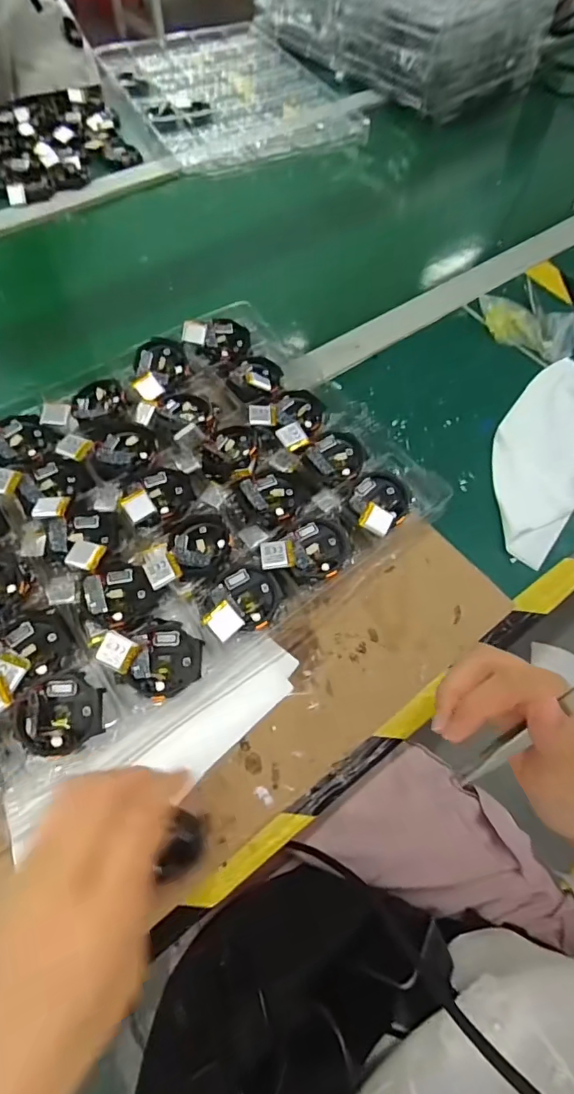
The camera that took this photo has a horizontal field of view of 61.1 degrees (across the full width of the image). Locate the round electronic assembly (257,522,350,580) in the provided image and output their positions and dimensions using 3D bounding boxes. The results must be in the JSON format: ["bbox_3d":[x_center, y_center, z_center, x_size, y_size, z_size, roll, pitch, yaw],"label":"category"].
[{"bbox_3d":[0.013,0.001,0.363,0.064,0.018,0.045,-5,62,-4],"label":"round electronic assembly"}]

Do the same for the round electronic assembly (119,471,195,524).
[{"bbox_3d":[-0.103,-0.043,0.389,0.055,0.011,0.046,-22,65,-12],"label":"round electronic assembly"}]

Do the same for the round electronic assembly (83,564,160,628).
[{"bbox_3d":[-0.119,0.035,0.350,0.045,0.013,0.046,0,62,-1],"label":"round electronic assembly"}]

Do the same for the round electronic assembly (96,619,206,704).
[{"bbox_3d":[-0.087,0.072,0.325,0.059,0.019,0.048,33,66,15],"label":"round electronic assembly"}]

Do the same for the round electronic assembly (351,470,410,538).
[{"bbox_3d":[0.072,-0.034,0.382,0.044,0.014,0.058,12,63,4],"label":"round electronic assembly"}]

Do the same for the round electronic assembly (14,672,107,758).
[{"bbox_3d":[-0.143,0.106,0.307,0.052,0.014,0.047,-23,85,-21],"label":"round electronic assembly"}]

